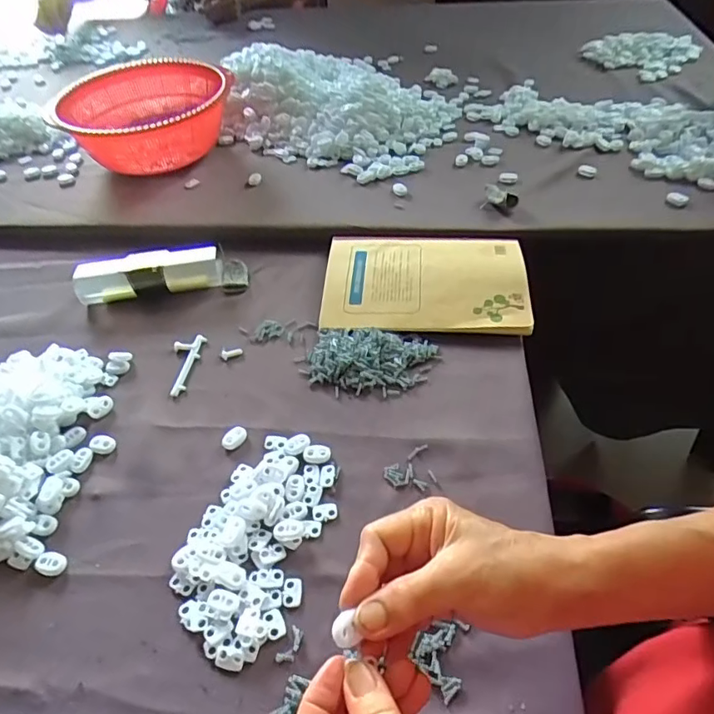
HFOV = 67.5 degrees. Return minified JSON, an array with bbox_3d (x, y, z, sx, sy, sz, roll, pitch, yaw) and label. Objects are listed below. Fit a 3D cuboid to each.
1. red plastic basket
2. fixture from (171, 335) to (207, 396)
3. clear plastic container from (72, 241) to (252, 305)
[{"bbox_3d":[-0.303,-0.353,0.779,0.229,0.089,0.227,-20,49,-12],"label":"red plastic basket"},{"bbox_3d":[-0.169,0.006,0.516,0.028,0.005,0.074,1,48,7],"label":"fixture"},{"bbox_3d":[-0.215,-0.093,0.586,0.181,0.036,0.048,-8,48,-1],"label":"clear plastic container"}]

